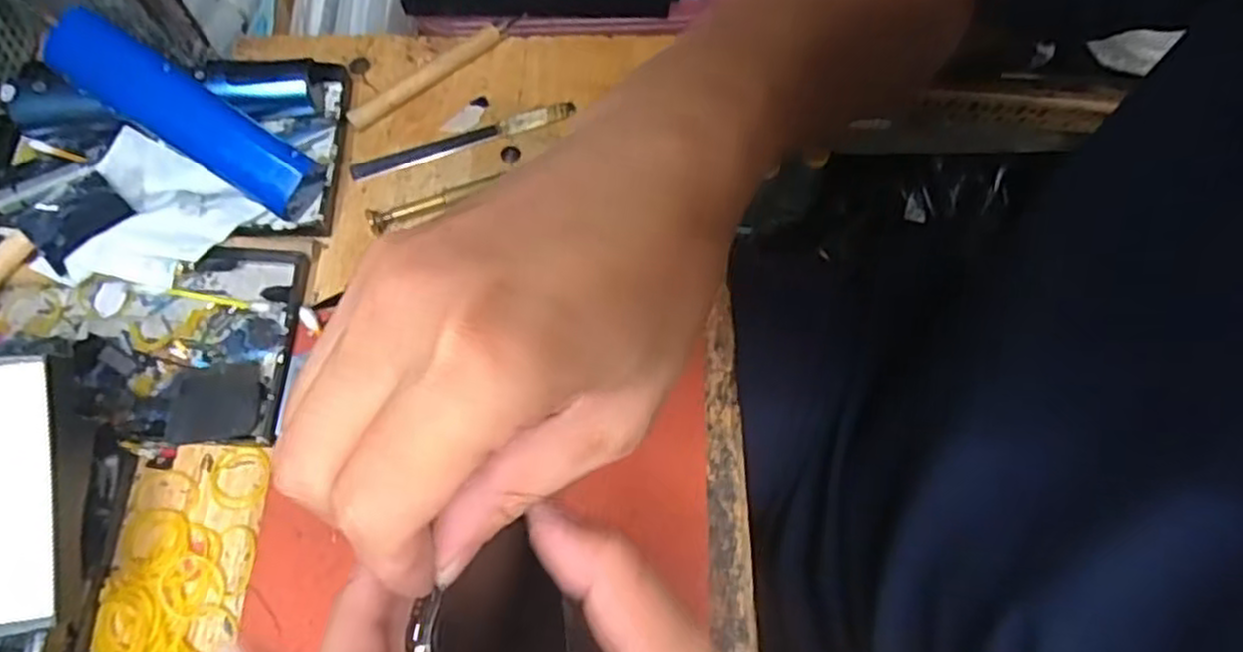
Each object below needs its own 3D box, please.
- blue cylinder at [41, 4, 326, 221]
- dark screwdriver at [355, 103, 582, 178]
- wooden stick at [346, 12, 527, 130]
[{"bbox_3d":[-0.216,-0.103,0.371,0.131,0.031,0.034,35,70,-14],"label":"blue cylinder"},{"bbox_3d":[-0.089,-0.105,0.420,0.129,0.008,0.012,-19,71,-9],"label":"dark screwdriver"},{"bbox_3d":[-0.106,-0.148,0.431,0.117,0.013,0.010,-36,75,-15],"label":"wooden stick"}]

